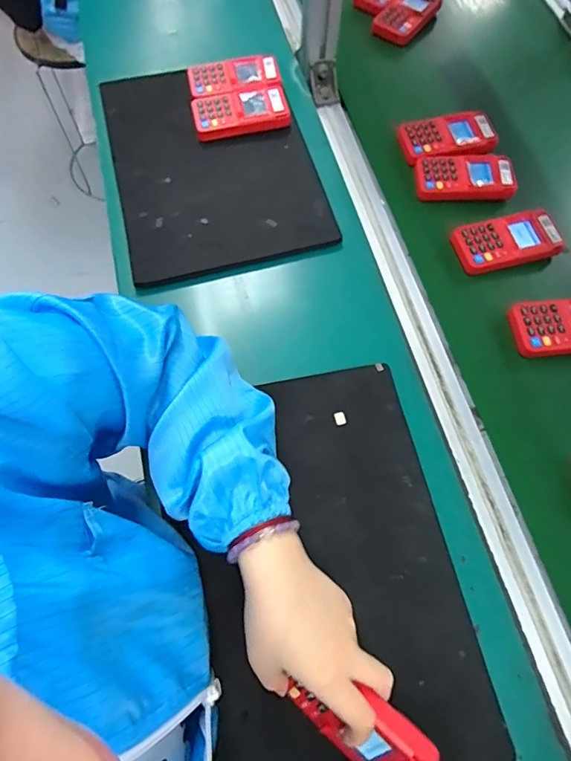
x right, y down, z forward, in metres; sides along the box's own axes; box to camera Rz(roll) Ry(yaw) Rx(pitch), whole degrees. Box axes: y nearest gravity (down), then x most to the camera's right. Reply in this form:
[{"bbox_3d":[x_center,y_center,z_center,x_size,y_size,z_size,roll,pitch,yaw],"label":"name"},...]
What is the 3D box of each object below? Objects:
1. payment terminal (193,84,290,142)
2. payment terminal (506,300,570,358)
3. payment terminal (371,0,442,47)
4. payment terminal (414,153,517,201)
[{"bbox_3d":[-0.059,-0.353,0.606,0.123,0.025,0.066,-11,68,-6],"label":"payment terminal"},{"bbox_3d":[0.317,-0.059,0.508,0.124,0.021,0.064,-5,67,-3],"label":"payment terminal"},{"bbox_3d":[0.190,-0.559,0.707,0.066,0.028,0.119,37,71,13],"label":"payment terminal"},{"bbox_3d":[0.230,-0.264,0.594,0.124,0.028,0.055,0,67,-1],"label":"payment terminal"}]

